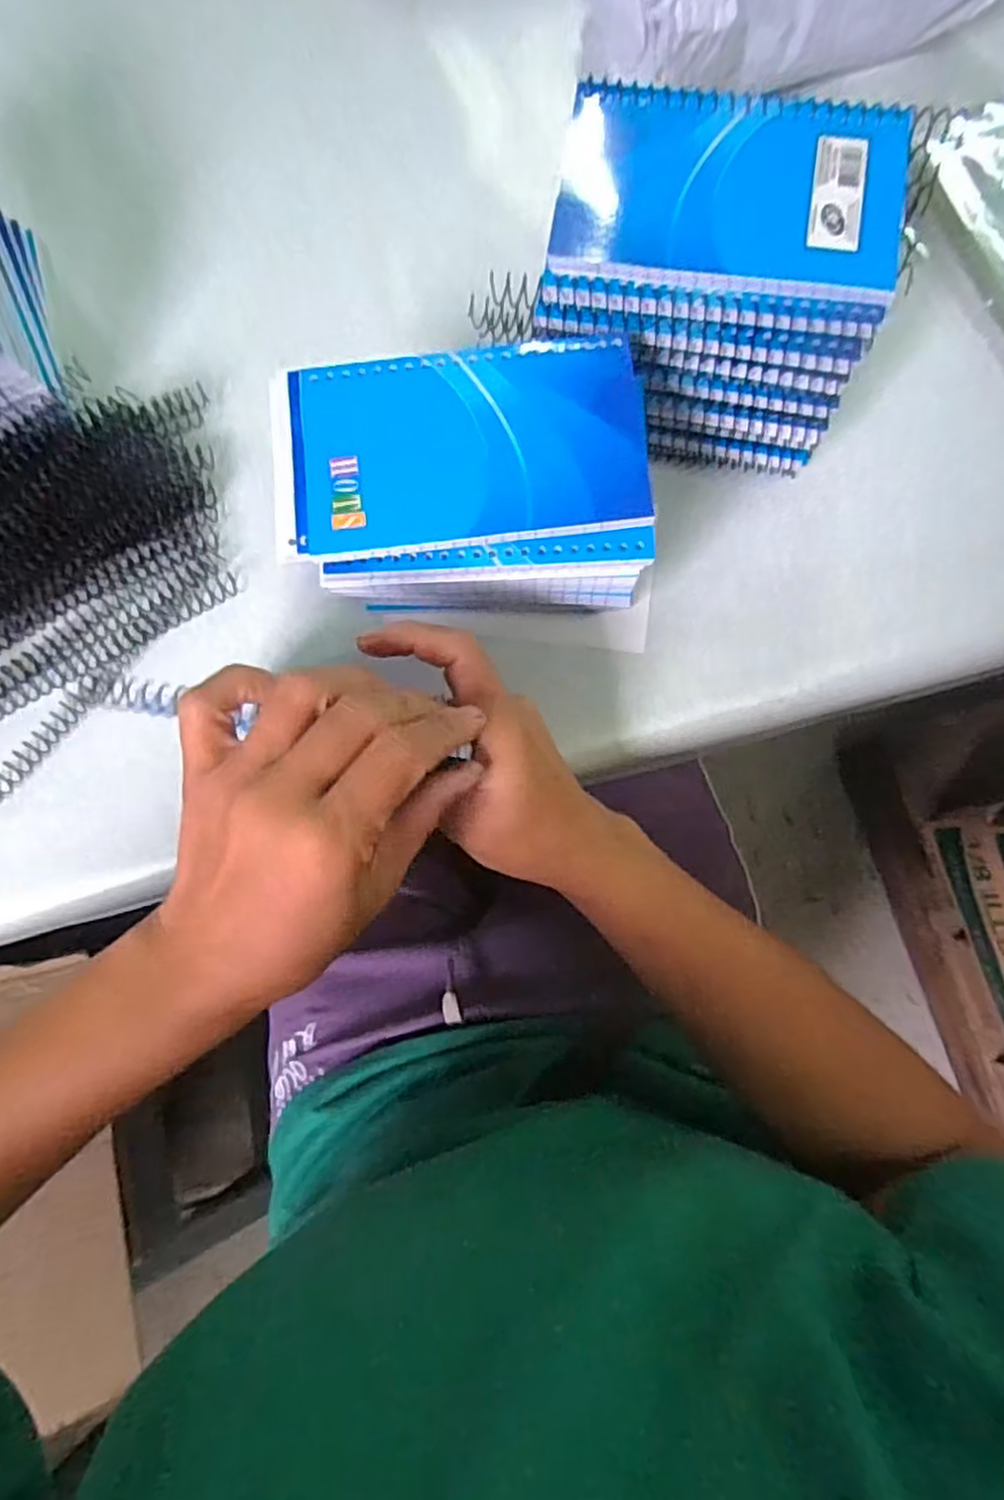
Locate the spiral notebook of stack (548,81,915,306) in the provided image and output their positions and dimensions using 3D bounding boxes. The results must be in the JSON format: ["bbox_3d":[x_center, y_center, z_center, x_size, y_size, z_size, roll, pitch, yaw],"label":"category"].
[{"bbox_3d":[0.088,-0.218,0.273,0.128,0.006,0.081,10,82,4],"label":"spiral notebook of stack"}]

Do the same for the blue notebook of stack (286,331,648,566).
[{"bbox_3d":[-0.014,-0.118,0.271,0.135,0.005,0.080,-6,81,2],"label":"blue notebook of stack"}]

